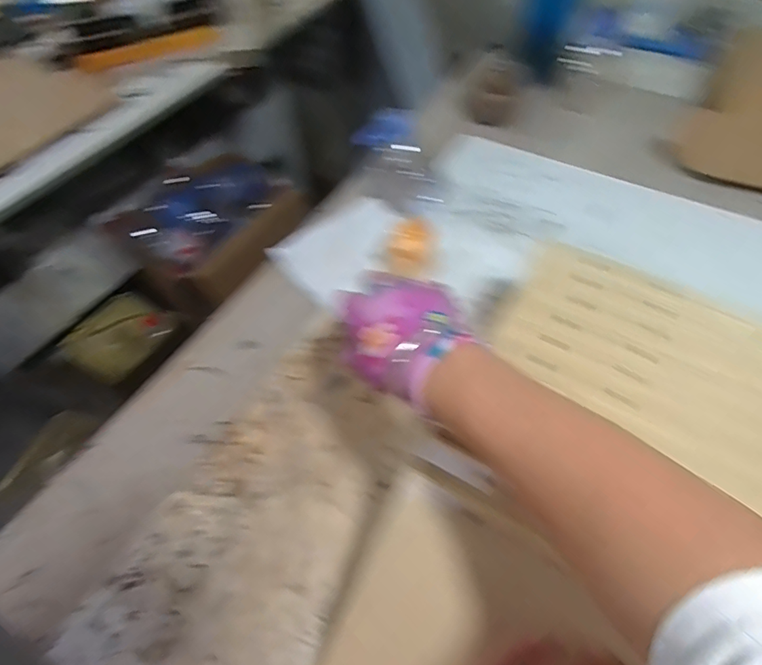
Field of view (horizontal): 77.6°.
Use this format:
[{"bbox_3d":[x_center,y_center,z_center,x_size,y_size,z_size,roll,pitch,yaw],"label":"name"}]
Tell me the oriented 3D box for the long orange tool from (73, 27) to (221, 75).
[{"bbox_3d":[-0.520,-0.641,1.073,0.307,0.042,0.027,-23,58,-11],"label":"long orange tool"}]

